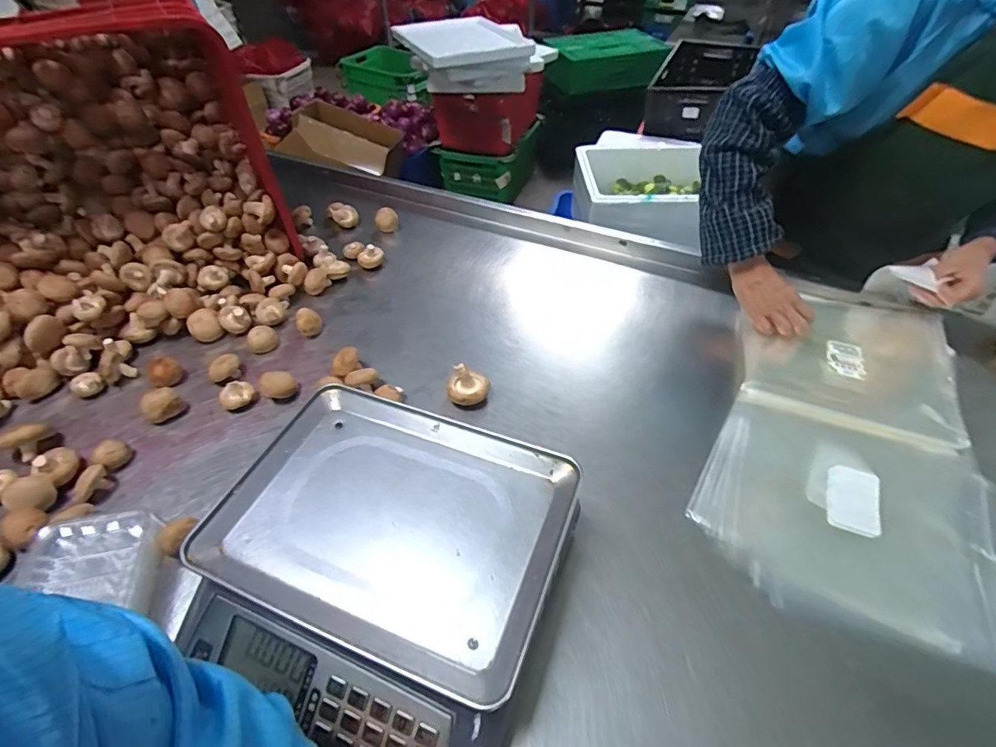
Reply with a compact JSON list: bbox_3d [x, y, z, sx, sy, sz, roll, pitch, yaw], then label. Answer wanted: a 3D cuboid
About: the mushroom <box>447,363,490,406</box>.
[{"bbox_3d":[-0.044,0.019,0.715,0.063,0.051,0.059,-5,48,-5],"label":"mushroom"}]

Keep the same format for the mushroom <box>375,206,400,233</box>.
[{"bbox_3d":[-0.235,-0.322,1.027,0.047,0.044,0.040,-14,50,-13],"label":"mushroom"}]

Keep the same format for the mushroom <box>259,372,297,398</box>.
[{"bbox_3d":[-0.326,0.018,0.722,0.045,0.035,0.037,-29,54,-24],"label":"mushroom"}]

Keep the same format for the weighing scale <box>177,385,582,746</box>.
[{"bbox_3d":[-0.117,0.204,0.503,0.328,0.134,0.323,18,50,16],"label":"weighing scale"}]

